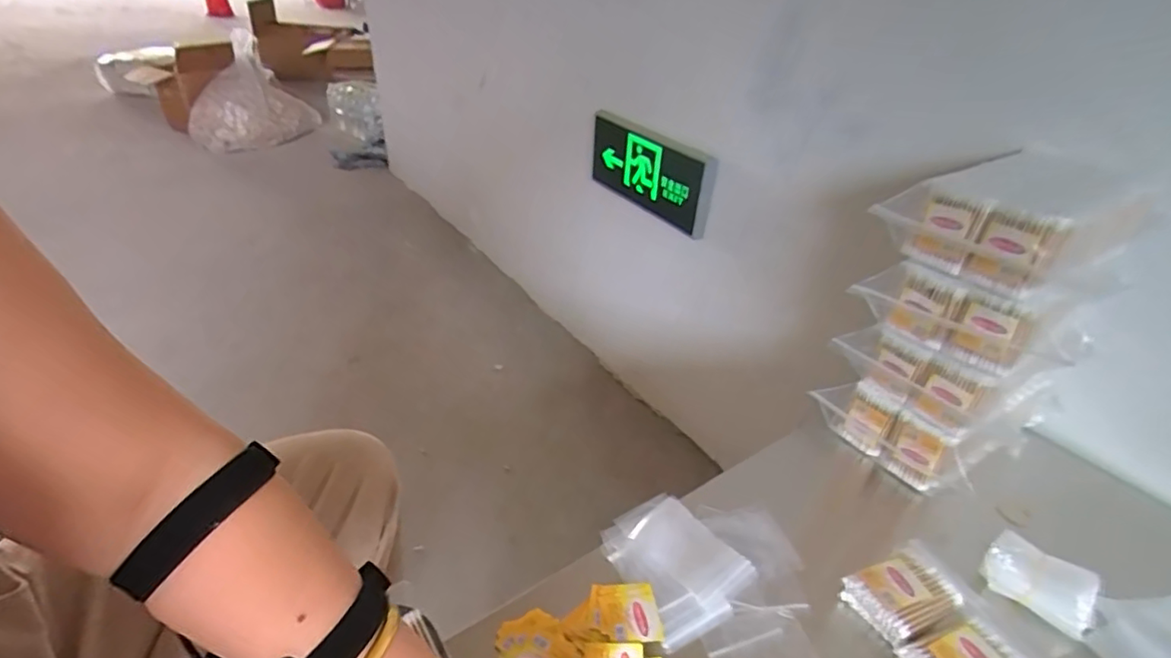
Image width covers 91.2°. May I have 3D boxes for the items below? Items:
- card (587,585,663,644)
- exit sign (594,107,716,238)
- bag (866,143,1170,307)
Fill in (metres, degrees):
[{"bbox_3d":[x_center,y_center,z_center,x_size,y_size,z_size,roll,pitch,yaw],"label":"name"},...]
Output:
[{"bbox_3d":[0.032,0.233,0.471,0.056,0.007,0.048,0,34,-5],"label":"card"},{"bbox_3d":[0.116,-0.297,1.088,0.035,0.150,0.371,-16,38,-26],"label":"exit sign"},{"bbox_3d":[0.415,-0.100,0.538,0.238,0.084,0.150,-14,37,-23],"label":"bag"}]

